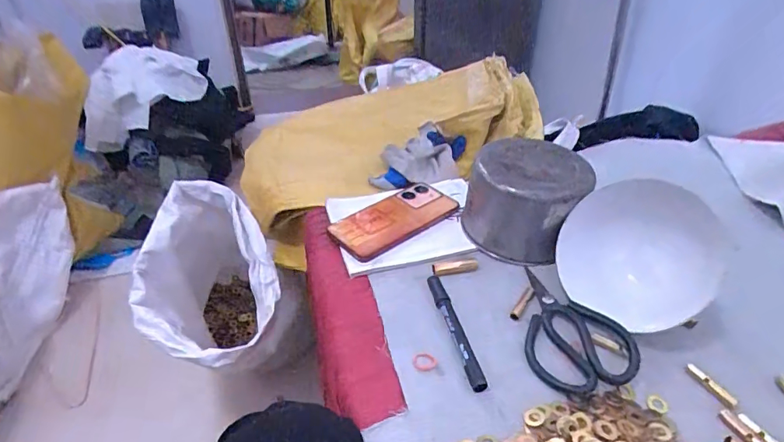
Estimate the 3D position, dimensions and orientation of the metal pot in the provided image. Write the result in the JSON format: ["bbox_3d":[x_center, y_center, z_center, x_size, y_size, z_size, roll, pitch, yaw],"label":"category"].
[{"bbox_3d":[0.155,-0.027,0.554,0.127,0.100,0.123,-3,37,2],"label":"metal pot"}]

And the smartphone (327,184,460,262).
[{"bbox_3d":[0.004,-0.004,0.594,0.166,0.010,0.073,-28,61,-30],"label":"smartphone"}]

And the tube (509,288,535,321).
[{"bbox_3d":[0.138,0.087,0.489,0.011,0.009,0.045,24,45,32],"label":"tube"}]

